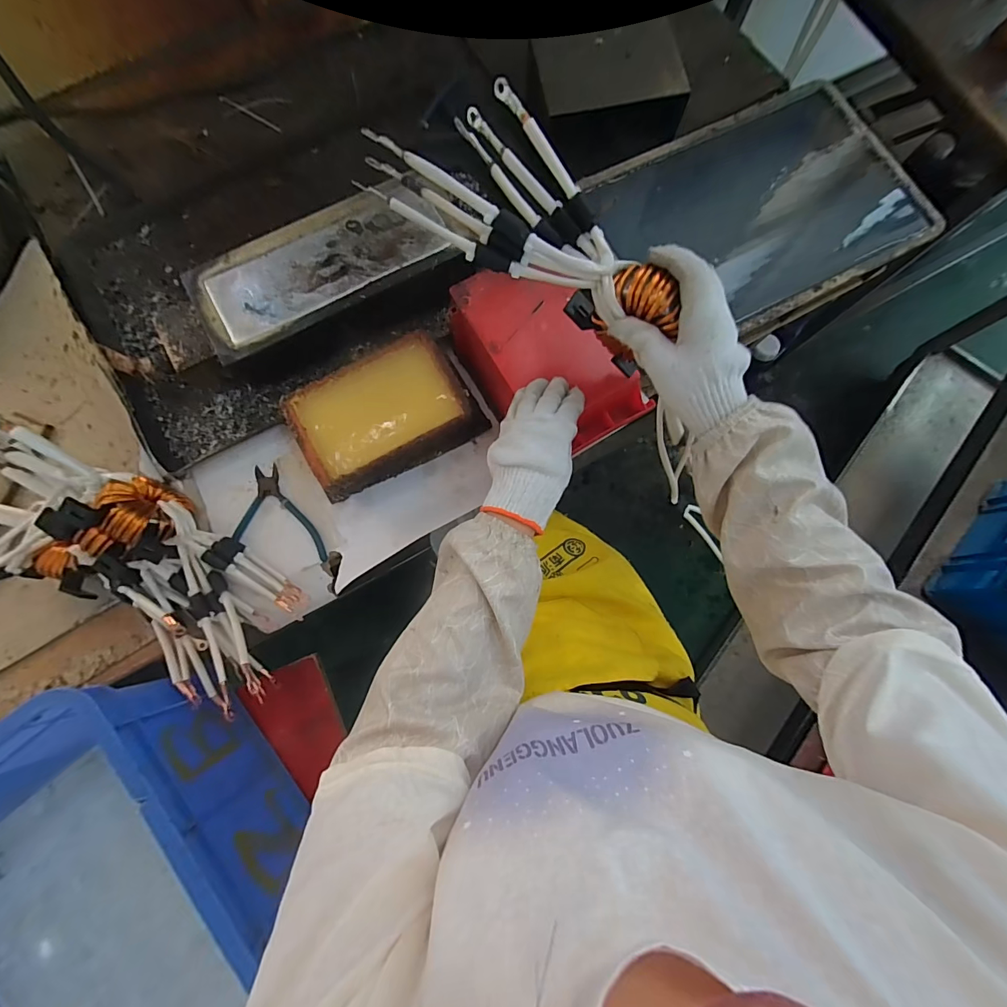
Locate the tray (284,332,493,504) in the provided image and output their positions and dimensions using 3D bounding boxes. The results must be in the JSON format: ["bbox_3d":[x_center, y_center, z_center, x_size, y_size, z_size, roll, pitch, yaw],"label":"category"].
[{"bbox_3d":[-0.149,-0.114,0.547,0.222,0.069,0.139,-28,81,-6],"label":"tray"}]

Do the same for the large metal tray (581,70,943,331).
[{"bbox_3d":[0.376,-0.417,0.594,0.434,0.036,0.299,-29,81,-6],"label":"large metal tray"}]

